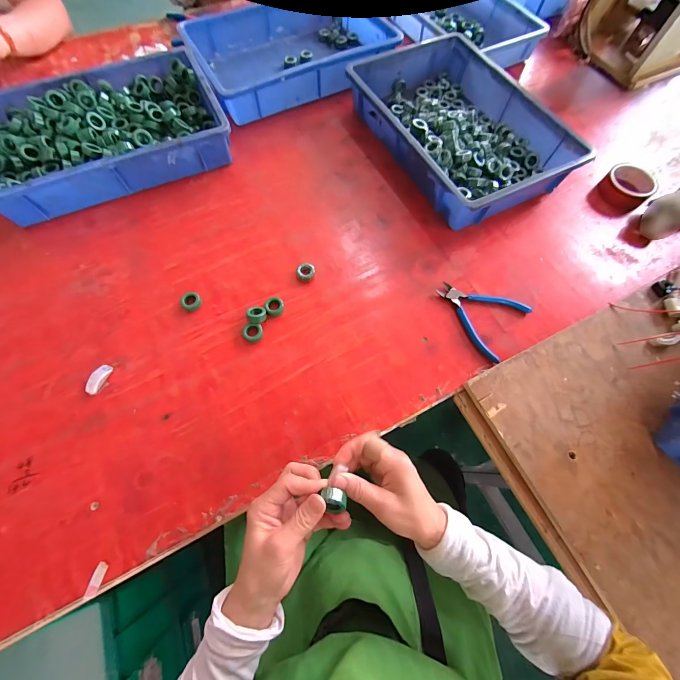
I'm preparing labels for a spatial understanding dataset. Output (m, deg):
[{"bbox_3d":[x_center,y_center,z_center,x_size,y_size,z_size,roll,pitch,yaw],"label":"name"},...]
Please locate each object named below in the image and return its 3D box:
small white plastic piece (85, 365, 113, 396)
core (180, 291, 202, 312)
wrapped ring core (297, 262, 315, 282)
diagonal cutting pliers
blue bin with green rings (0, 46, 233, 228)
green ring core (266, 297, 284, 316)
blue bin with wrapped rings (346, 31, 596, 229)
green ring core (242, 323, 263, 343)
[{"bbox_3d":[-0.356,0.058,0.455,0.017,0.012,0.045,19,69,7],"label":"small white plastic piece"},{"bbox_3d":[-0.244,-0.063,0.507,0.031,0.013,0.033,0,68,-1],"label":"core"},{"bbox_3d":[-0.059,-0.117,0.533,0.029,0.015,0.031,11,68,4],"label":"wrapped ring core"},{"bbox_3d":[0.229,-0.050,0.513,0.139,0.014,0.122,38,72,13],"label":"diagonal cutting pliers"},{"bbox_3d":[-0.461,-0.412,0.607,0.435,0.080,0.303,-25,71,-10],"label":"blue bin with green rings"},{"bbox_3d":[-0.107,-0.054,0.504,0.028,0.014,0.030,0,68,-1],"label":"green ring core"},{"bbox_3d":[0.233,-0.434,0.626,0.282,0.080,0.424,-28,71,-11],"label":"blue bin with wrapped rings"},{"bbox_3d":[-0.137,-0.011,0.487,0.031,0.012,0.029,0,68,-1],"label":"green ring core"}]

